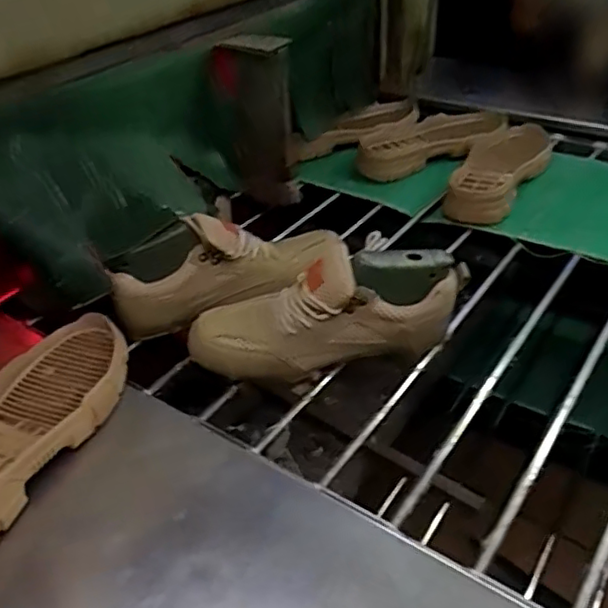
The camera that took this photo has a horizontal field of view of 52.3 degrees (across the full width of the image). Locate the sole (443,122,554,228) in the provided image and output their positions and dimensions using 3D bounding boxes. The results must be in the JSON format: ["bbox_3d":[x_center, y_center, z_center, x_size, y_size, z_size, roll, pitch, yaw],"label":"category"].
[{"bbox_3d":[0.295,-0.196,0.924,0.107,0.048,0.276,15,39,24],"label":"sole"}]

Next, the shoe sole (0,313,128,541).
[{"bbox_3d":[-0.242,0.110,0.527,0.109,0.047,0.284,8,36,16],"label":"shoe sole"}]

